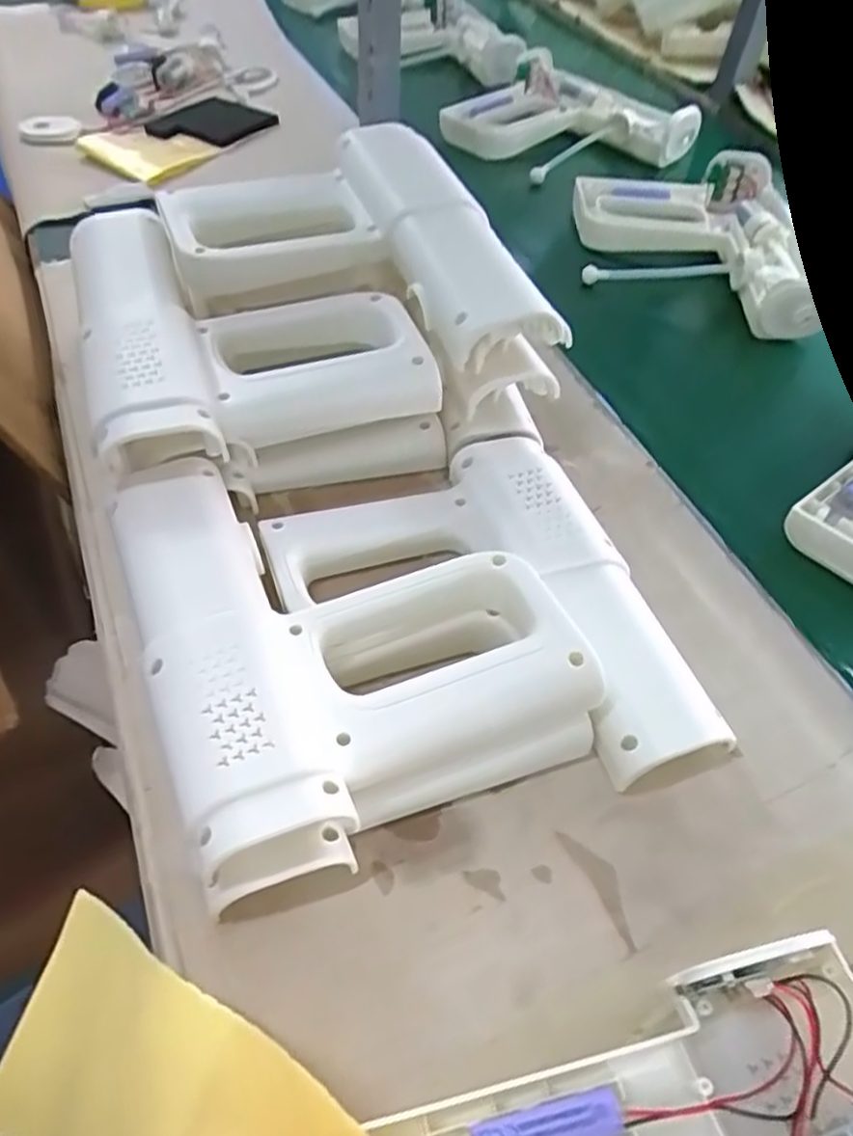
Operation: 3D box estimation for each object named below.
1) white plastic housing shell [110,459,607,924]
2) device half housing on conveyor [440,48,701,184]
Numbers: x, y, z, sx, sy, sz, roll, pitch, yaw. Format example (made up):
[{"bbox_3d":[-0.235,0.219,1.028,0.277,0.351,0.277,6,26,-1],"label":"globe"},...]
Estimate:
[{"bbox_3d":[-0.040,0.026,0.346,0.175,0.061,0.201,-18,56,-14],"label":"white plastic housing shell"},{"bbox_3d":[0.134,-0.455,0.739,0.188,0.050,0.223,-32,61,-23],"label":"device half housing on conveyor"}]

